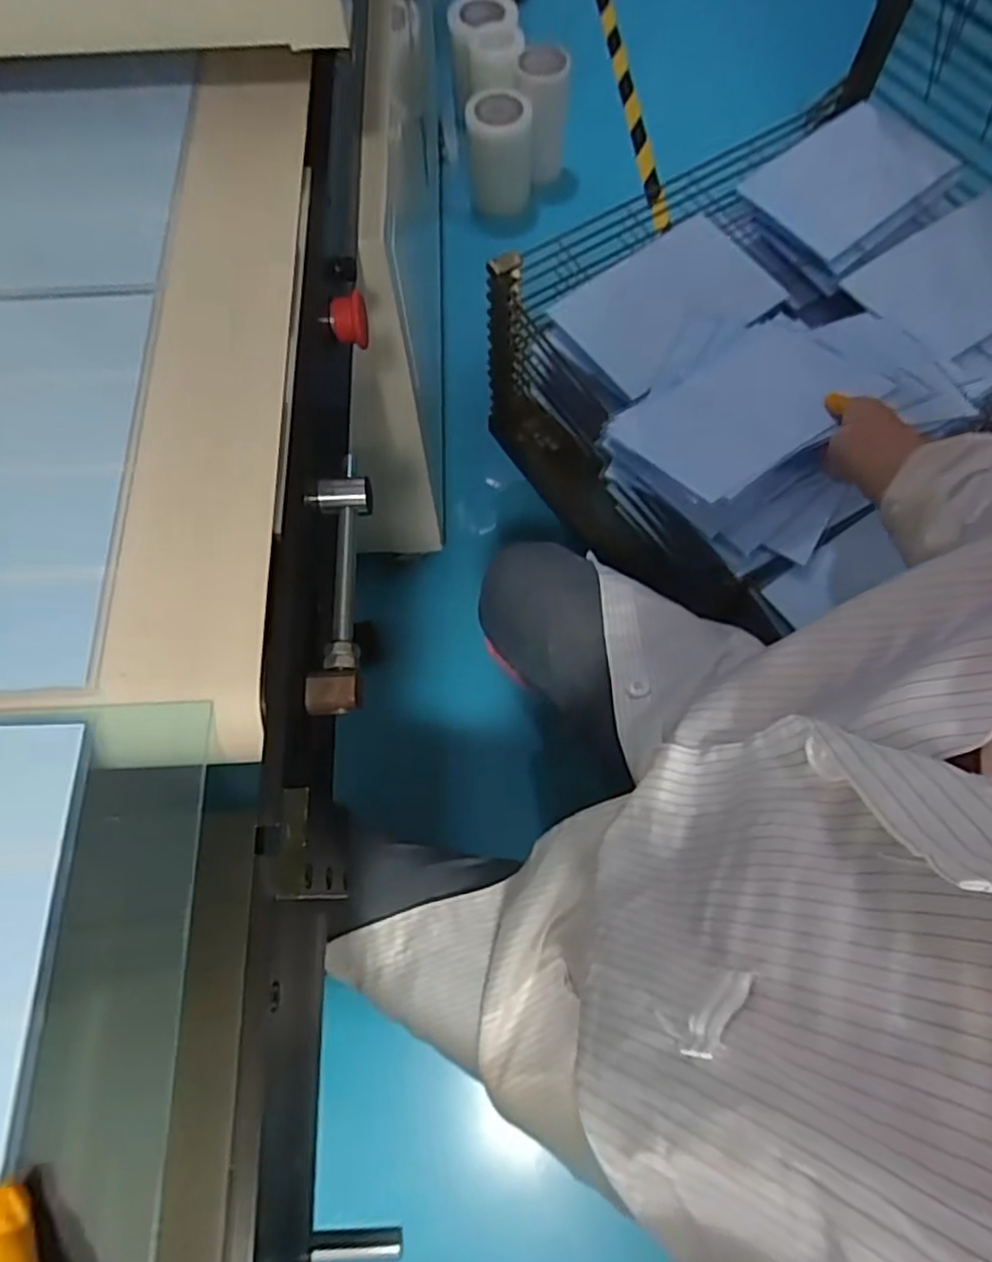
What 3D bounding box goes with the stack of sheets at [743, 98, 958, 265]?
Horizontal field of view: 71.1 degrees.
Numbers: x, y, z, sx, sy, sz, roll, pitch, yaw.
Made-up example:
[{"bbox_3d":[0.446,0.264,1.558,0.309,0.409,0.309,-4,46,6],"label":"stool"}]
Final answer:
[{"bbox_3d":[0.514,-0.649,1.007,0.257,0.043,0.195,-32,72,-11],"label":"stack of sheets"}]

